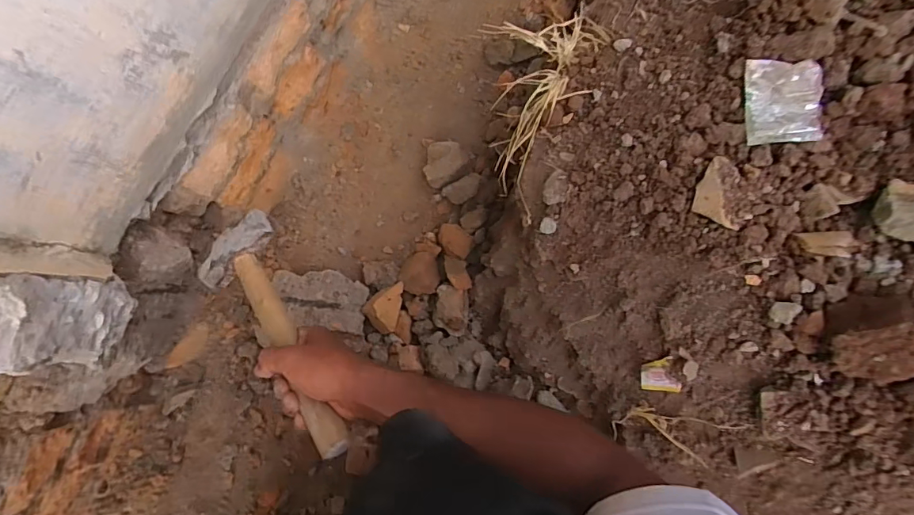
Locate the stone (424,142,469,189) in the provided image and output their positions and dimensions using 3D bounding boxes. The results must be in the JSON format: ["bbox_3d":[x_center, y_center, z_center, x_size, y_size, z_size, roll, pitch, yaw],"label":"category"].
[{"bbox_3d":[-0.015,-0.133,0.708,0.064,0.041,0.071,9,84,0],"label":"stone"}]

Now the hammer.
[{"bbox_3d":[-0.189,0.081,0.507,0.099,0.041,0.279,-35,65,-4],"label":"hammer"}]

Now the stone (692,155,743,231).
[{"bbox_3d":[0.227,-0.056,0.425,0.032,0.014,0.061,0,84,-1],"label":"stone"}]

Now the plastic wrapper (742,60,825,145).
[{"bbox_3d":[0.286,-0.136,0.425,0.060,0.006,0.080,3,76,15],"label":"plastic wrapper"}]

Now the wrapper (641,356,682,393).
[{"bbox_3d":[0.193,0.111,0.461,0.035,0.005,0.038,3,113,31],"label":"wrapper"}]

